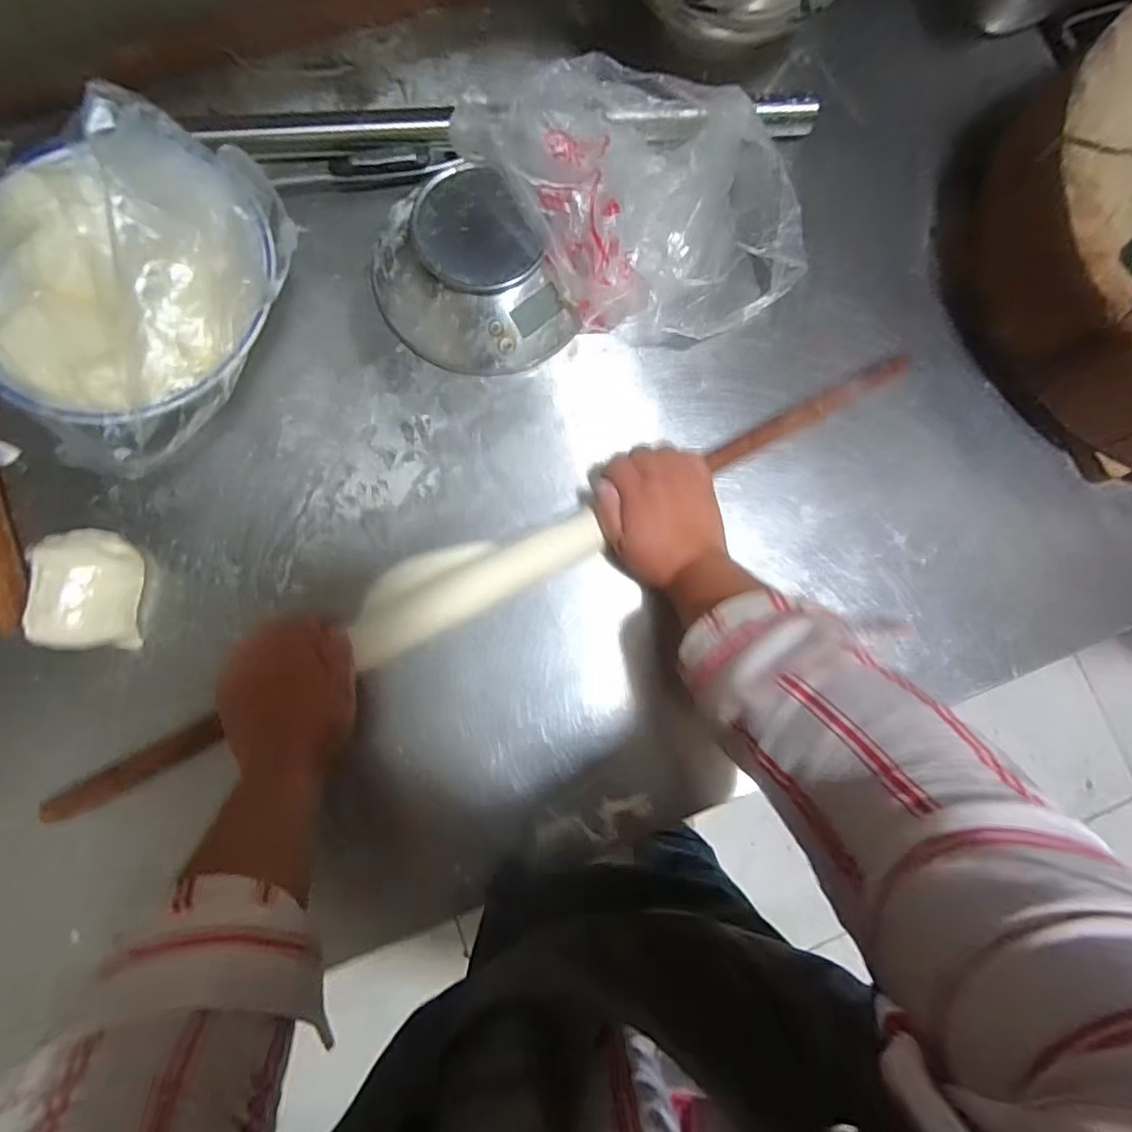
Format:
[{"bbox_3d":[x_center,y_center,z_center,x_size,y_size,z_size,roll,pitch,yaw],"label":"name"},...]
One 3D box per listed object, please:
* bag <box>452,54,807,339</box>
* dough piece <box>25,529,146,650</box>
[{"bbox_3d":[0.070,-0.313,0.487,0.219,0.080,0.253,-36,86,-7],"label":"bag"},{"bbox_3d":[-0.375,0.018,0.445,0.058,0.046,0.093,-1,83,-3],"label":"dough piece"}]

